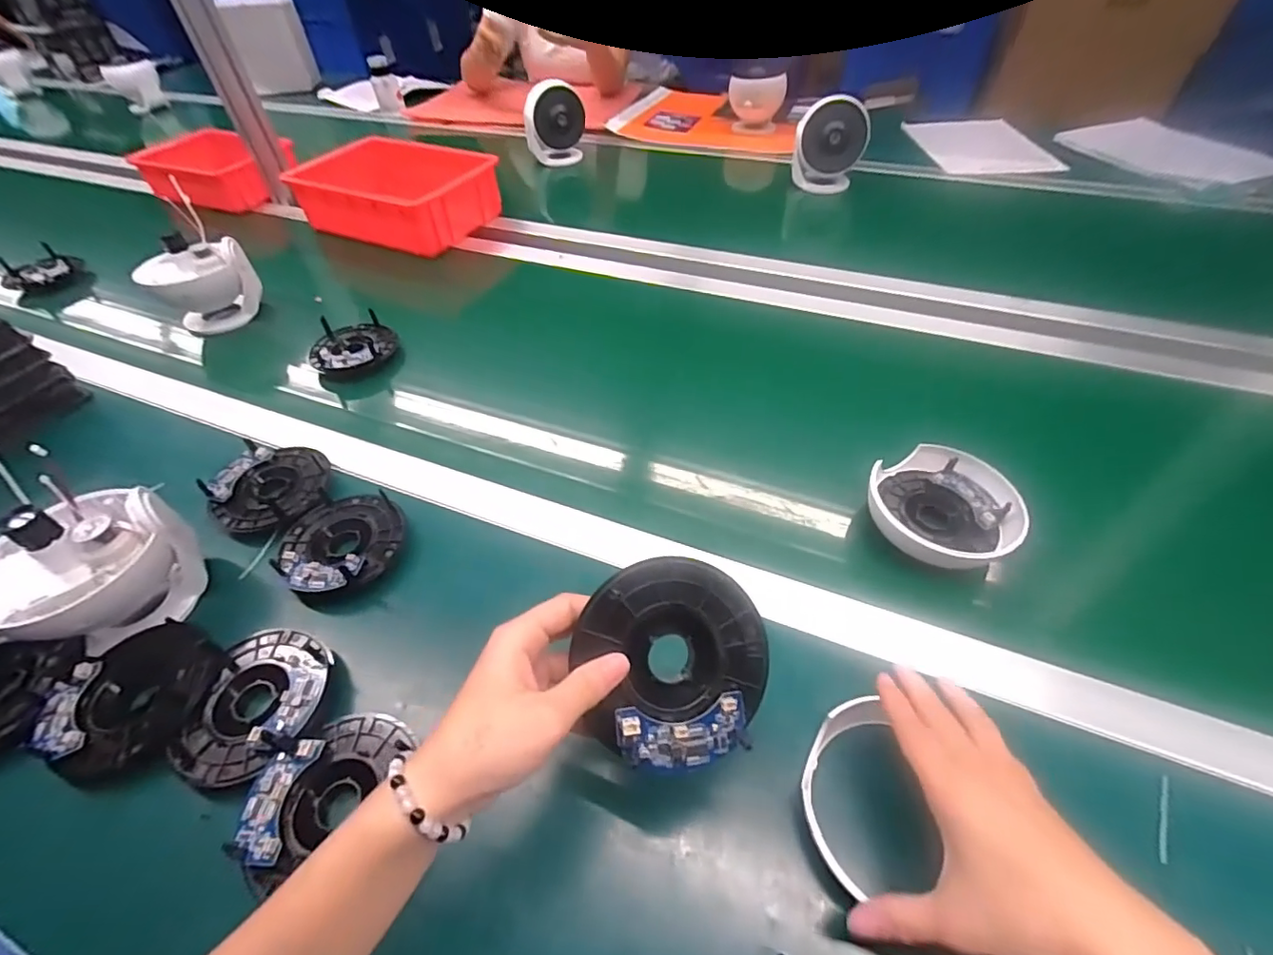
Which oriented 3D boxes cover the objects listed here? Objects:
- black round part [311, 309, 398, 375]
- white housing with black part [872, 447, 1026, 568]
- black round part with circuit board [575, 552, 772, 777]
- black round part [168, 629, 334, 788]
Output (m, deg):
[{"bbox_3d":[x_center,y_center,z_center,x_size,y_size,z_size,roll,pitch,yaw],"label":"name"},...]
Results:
[{"bbox_3d":[-0.345,-0.164,0.662,0.095,0.029,0.093,-2,48,2],"label":"black round part"},{"bbox_3d":[0.262,0.026,0.465,0.121,0.035,0.114,25,54,23],"label":"white housing with black part"},{"bbox_3d":[0.021,0.095,0.284,0.096,0.014,0.101,3,76,-11],"label":"black round part with circuit board"},{"bbox_3d":[-0.258,0.148,0.369,0.085,0.022,0.102,-2,48,1],"label":"black round part"}]

